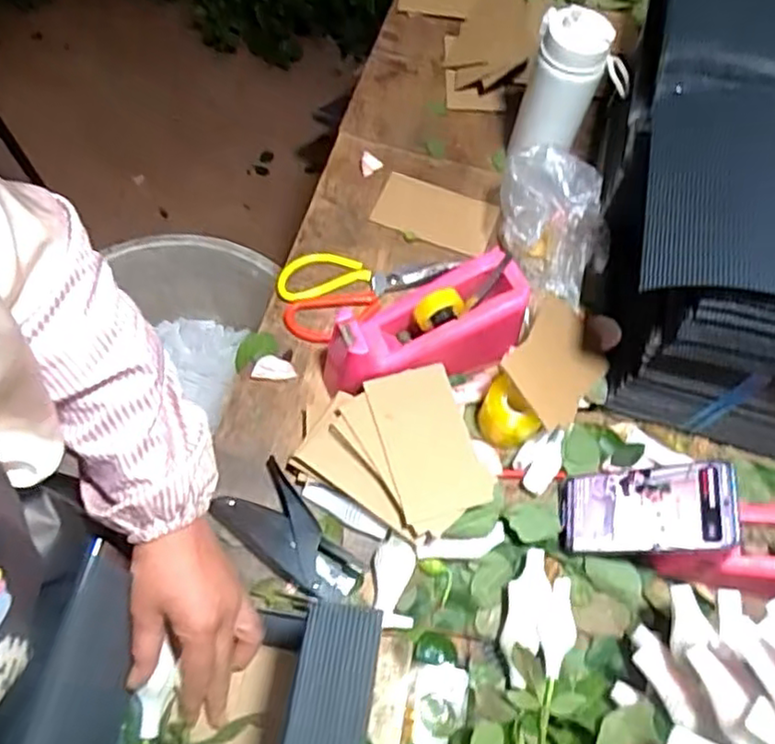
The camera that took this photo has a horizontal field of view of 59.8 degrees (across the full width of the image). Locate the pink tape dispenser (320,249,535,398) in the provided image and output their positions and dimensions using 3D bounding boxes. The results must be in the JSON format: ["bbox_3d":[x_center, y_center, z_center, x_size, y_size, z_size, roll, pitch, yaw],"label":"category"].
[{"bbox_3d":[0.038,-0.036,0.661,0.199,0.102,0.077,-20,68,-13],"label":"pink tape dispenser"}]

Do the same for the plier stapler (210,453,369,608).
[{"bbox_3d":[-0.089,0.153,0.611,0.070,0.019,0.138,-37,72,-19],"label":"plier stapler"}]

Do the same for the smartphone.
[{"bbox_3d":[0.222,0.121,0.588,0.014,0.153,0.071,31,57,-38],"label":"smartphone"}]

